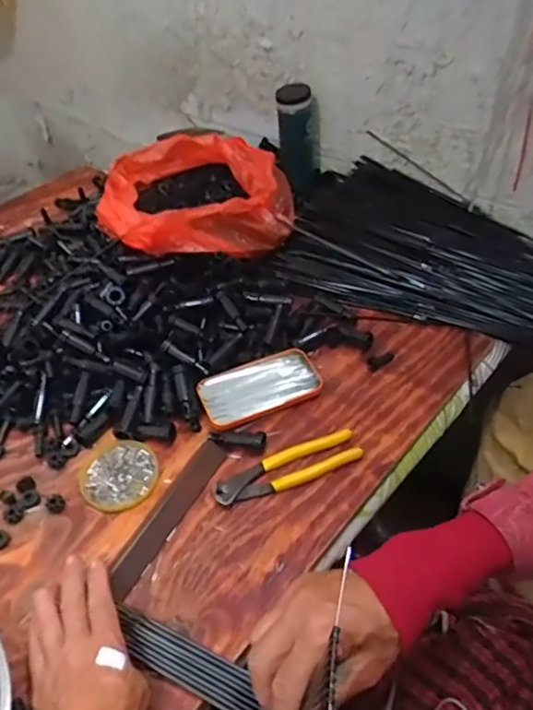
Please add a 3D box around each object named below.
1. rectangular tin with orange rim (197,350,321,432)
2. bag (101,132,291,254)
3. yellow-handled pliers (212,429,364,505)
[{"bbox_3d":[-0.006,0.039,0.675,0.145,0.014,0.081,-22,47,-17],"label":"rectangular tin with orange rim"},{"bbox_3d":[-0.102,-0.236,0.839,0.283,0.102,0.257,-5,44,0],"label":"bag"},{"bbox_3d":[0.024,0.123,0.599,0.163,0.015,0.041,-20,46,-15],"label":"yellow-handled pliers"}]

